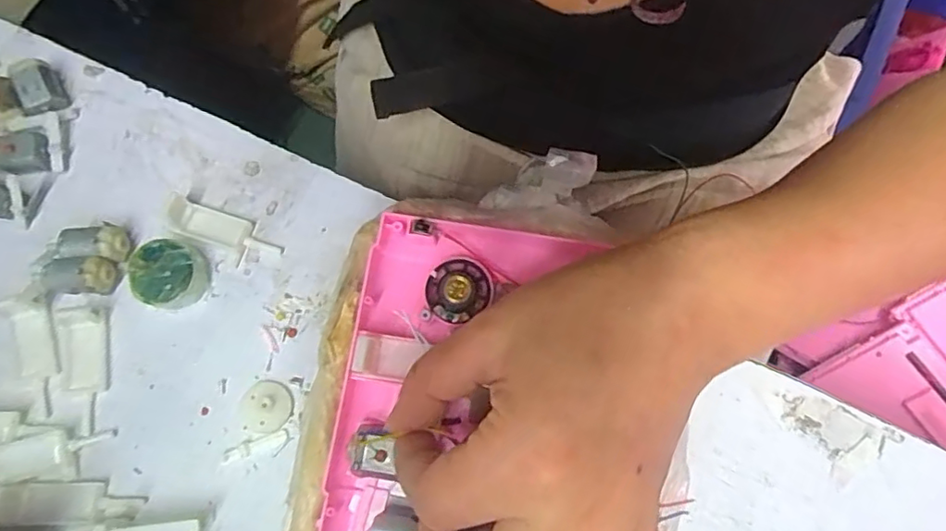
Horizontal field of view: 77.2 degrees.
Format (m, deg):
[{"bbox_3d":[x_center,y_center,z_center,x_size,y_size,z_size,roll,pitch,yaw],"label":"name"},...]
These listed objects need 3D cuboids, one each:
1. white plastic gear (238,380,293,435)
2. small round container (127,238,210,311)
[{"bbox_3d":[-0.099,0.067,0.280,0.023,0.006,0.024,0,74,-1],"label":"white plastic gear"},{"bbox_3d":[-0.149,0.005,0.291,0.030,0.018,0.033,0,74,-1],"label":"small round container"}]

